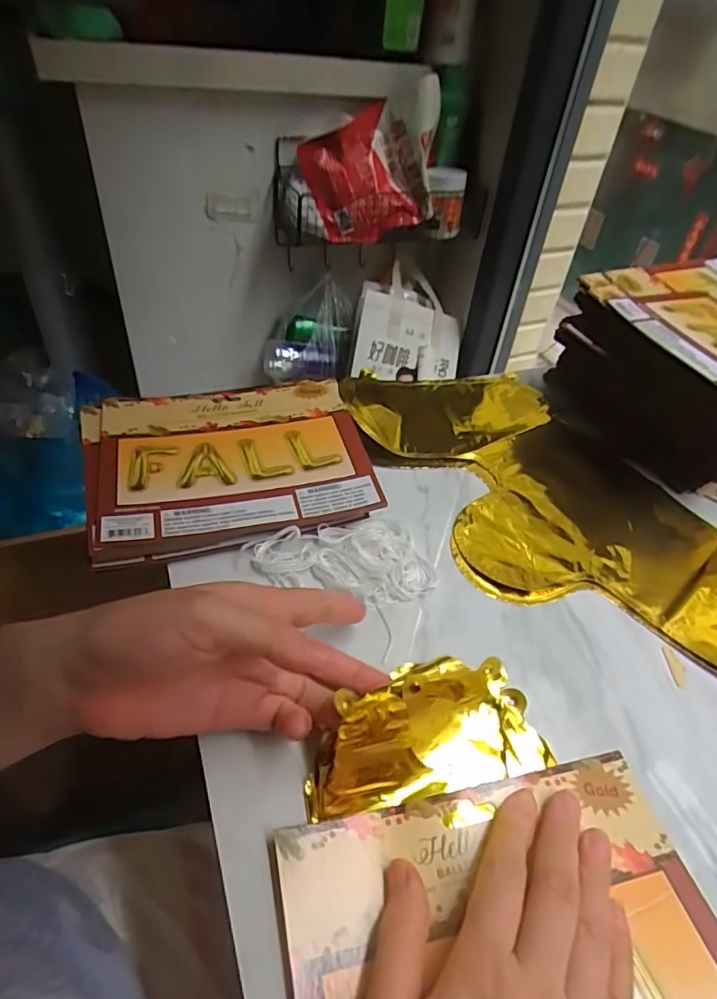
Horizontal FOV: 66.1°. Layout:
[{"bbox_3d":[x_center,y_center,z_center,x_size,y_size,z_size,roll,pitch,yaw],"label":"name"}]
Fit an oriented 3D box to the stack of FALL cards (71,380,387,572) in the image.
[{"bbox_3d":[-0.097,-0.030,0.430,0.212,0.027,0.164,-10,47,-16],"label":"stack of FALL cards"}]

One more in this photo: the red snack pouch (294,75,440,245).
[{"bbox_3d":[0.016,-0.483,0.802,0.192,0.183,0.085,-4,45,-11],"label":"red snack pouch"}]

